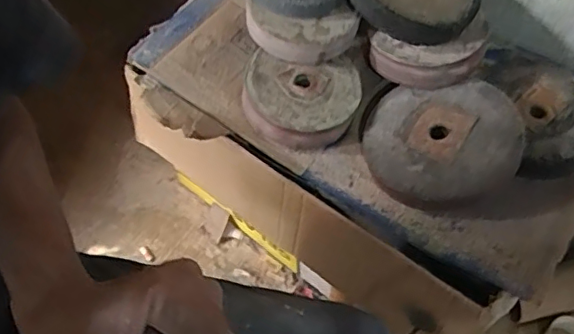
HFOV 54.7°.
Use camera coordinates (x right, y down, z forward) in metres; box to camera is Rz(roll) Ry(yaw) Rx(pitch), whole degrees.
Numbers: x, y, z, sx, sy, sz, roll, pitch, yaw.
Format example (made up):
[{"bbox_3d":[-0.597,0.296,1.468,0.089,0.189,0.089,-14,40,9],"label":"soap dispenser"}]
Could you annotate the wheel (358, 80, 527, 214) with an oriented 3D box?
[{"bbox_3d":[0.191,-0.033,0.690,0.189,0.042,0.164,3,61,6],"label":"wheel"}]

